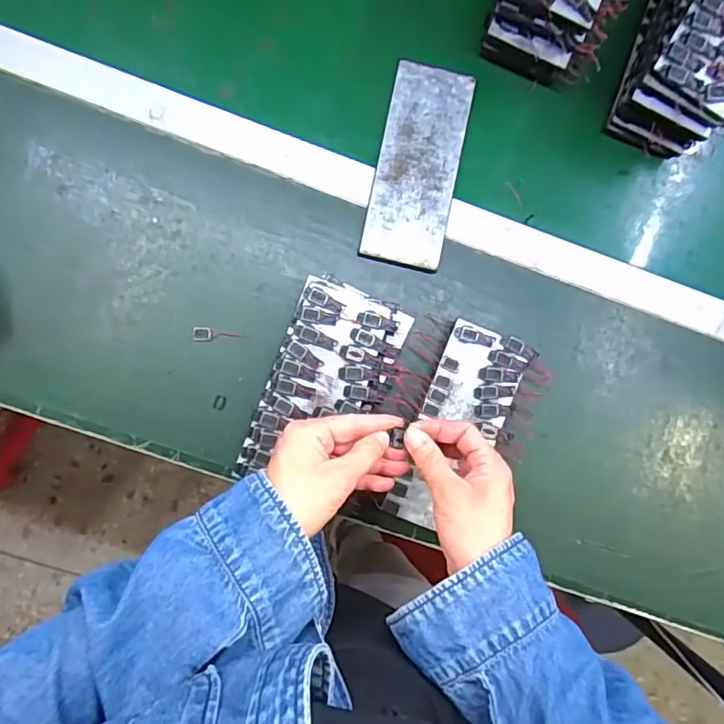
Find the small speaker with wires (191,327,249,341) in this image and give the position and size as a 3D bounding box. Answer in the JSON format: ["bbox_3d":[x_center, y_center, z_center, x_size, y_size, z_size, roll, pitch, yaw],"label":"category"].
[{"bbox_3d":[-0.139,-0.027,0.532,0.052,0.004,0.014,-1,91,-4],"label":"small speaker with wires"}]

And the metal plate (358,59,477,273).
[{"bbox_3d":[0.056,-0.196,0.546,0.082,0.011,0.200,12,90,-4],"label":"metal plate"}]

